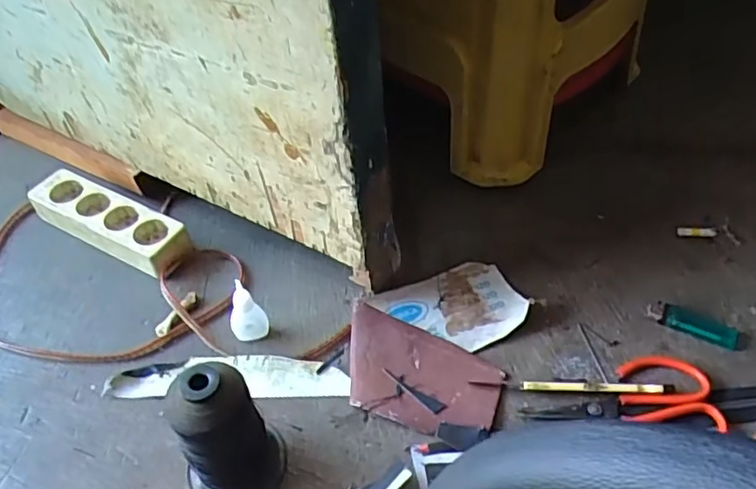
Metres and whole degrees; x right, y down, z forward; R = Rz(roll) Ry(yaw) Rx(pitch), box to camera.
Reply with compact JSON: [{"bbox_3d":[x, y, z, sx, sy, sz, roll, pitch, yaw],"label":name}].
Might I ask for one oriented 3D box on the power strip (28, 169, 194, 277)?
[{"bbox_3d":[-0.294,-0.022,0.660,0.195,0.055,0.056,22,51,22],"label":"power strip"}]

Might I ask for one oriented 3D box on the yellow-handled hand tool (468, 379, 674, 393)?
[{"bbox_3d":[0.174,0.127,0.539,0.175,0.013,0.011,3,47,3],"label":"yellow-handled hand tool"}]

